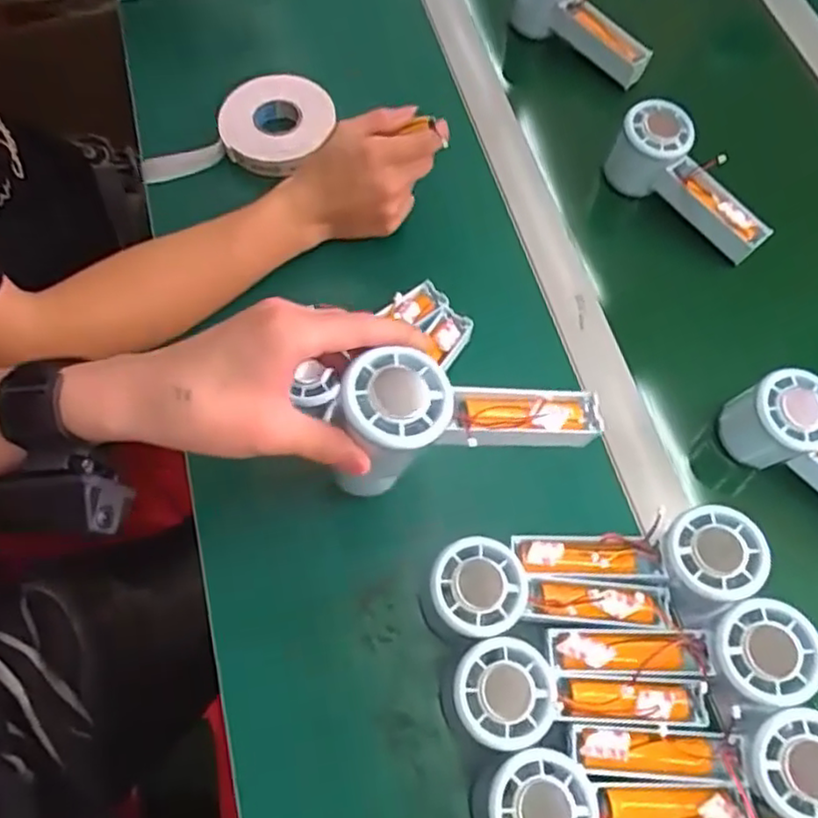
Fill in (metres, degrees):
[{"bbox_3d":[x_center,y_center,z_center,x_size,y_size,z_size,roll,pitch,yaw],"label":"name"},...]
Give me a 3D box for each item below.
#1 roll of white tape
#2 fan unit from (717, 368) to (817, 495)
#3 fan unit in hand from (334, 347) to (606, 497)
[{"bbox_3d":[-0.147,-0.250,0.598,0.158,0.026,0.104,0,65,-2],"label":"roll of white tape"},{"bbox_3d":[0.296,0.036,0.468,0.154,0.063,0.053,37,69,14],"label":"fan unit"},{"bbox_3d":[0.032,0.009,0.385,0.149,0.063,0.052,0,64,-21],"label":"fan unit in hand"}]

